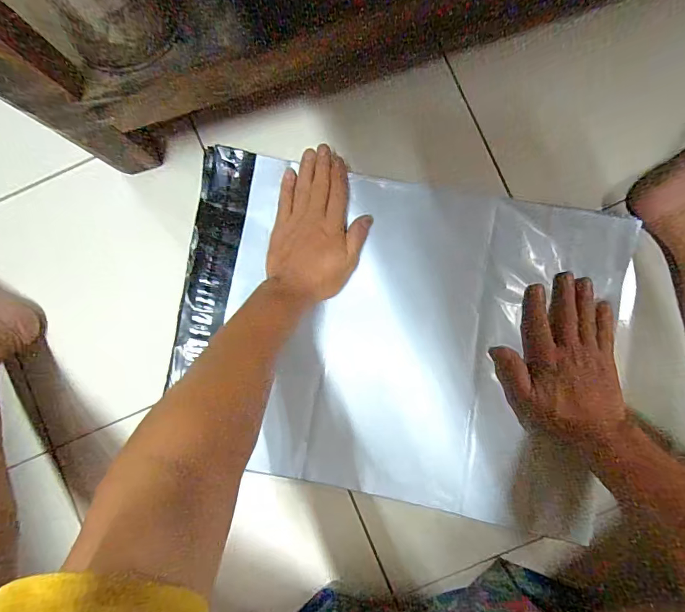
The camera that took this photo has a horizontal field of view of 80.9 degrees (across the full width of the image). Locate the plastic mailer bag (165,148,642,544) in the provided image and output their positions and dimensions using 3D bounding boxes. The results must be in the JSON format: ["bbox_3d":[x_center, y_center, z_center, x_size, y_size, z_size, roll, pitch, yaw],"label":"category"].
[{"bbox_3d":[0.052,0.033,0.432,0.450,0.028,0.333,11,88,3],"label":"plastic mailer bag"}]

